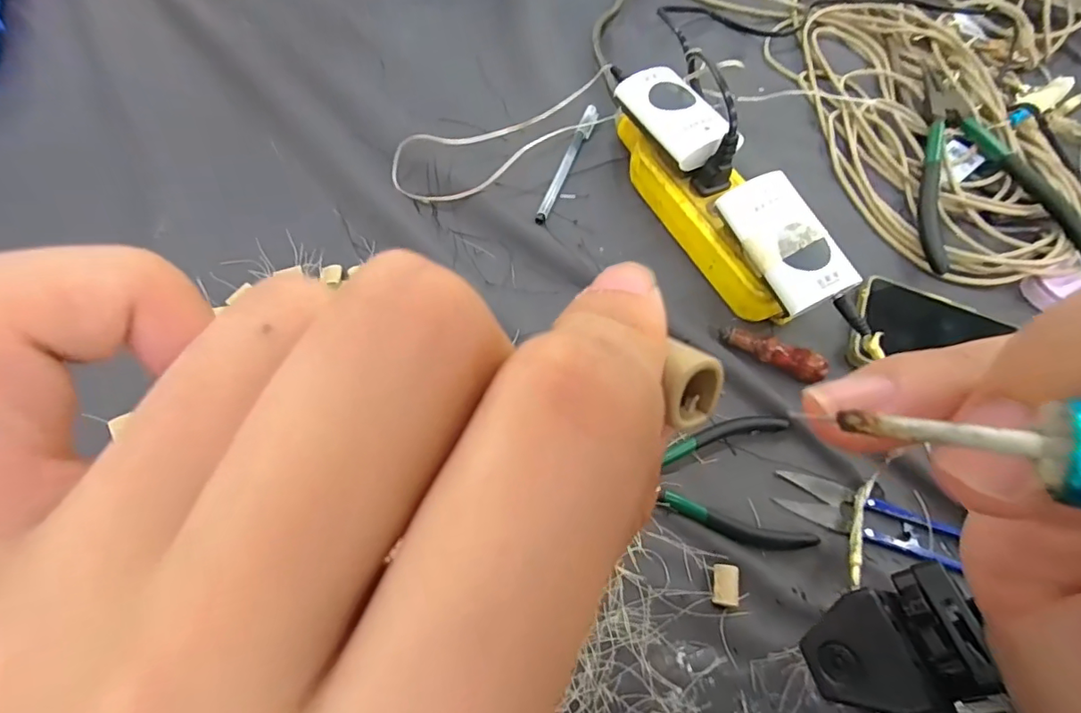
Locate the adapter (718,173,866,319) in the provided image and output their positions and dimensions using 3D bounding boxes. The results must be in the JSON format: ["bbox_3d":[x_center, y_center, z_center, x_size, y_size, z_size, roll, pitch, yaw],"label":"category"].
[{"bbox_3d":[0.157,-0.075,0.331,0.052,0.021,0.089,-23,67,-13],"label":"adapter"}]

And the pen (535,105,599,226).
[{"bbox_3d":[0.022,-0.161,0.426,0.013,0.010,0.142,20,65,7],"label":"pen"}]

